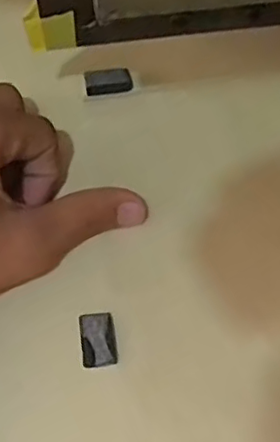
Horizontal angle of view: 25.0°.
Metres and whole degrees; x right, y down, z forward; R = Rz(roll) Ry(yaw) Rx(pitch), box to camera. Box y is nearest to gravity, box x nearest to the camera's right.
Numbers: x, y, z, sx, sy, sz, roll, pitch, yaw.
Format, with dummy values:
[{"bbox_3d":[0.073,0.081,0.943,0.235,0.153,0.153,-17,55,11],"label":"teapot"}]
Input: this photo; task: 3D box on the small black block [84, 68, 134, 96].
[{"bbox_3d":[-0.016,-0.072,0.326,0.024,0.007,0.011,-10,66,-4],"label":"small black block"}]

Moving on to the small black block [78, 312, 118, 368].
[{"bbox_3d":[-0.018,0.050,0.269,0.015,0.004,0.023,-8,66,-3],"label":"small black block"}]

